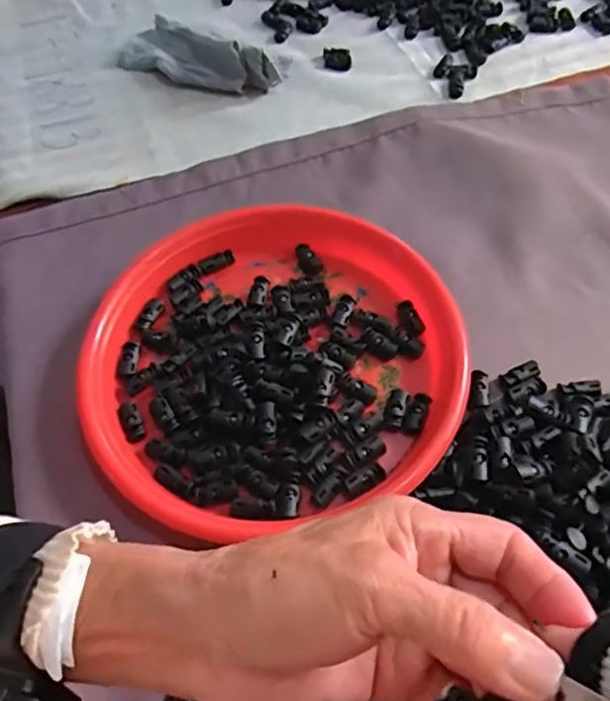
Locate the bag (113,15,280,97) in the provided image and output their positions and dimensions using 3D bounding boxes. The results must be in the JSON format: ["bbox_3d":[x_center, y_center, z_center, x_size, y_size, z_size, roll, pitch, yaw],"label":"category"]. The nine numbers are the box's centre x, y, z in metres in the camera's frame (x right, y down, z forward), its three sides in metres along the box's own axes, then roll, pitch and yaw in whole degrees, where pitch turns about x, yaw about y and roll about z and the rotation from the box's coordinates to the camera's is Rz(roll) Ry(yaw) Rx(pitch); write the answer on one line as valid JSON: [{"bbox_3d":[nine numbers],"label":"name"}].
[{"bbox_3d":[-0.110,-0.301,0.596,0.185,0.042,0.069,27,65,19],"label":"bag"}]

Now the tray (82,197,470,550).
[{"bbox_3d":[-0.019,-0.002,0.410,0.250,0.033,0.233,-2,59,3],"label":"tray"}]

